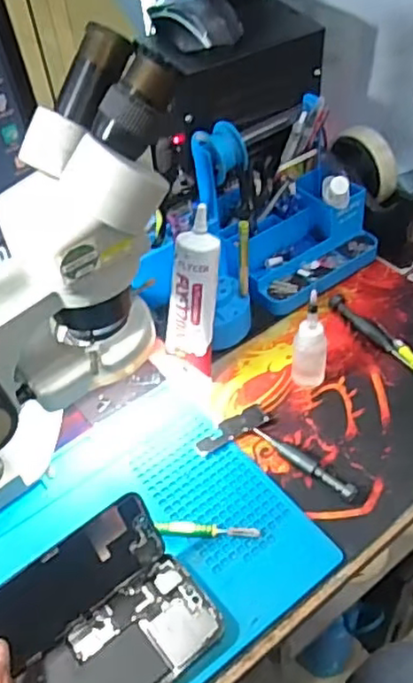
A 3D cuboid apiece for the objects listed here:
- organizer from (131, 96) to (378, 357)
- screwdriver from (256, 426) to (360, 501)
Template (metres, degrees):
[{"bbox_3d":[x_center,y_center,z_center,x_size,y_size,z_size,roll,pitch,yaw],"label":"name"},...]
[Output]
[{"bbox_3d":[0.052,-0.121,0.649,0.264,0.134,0.136,-29,51,-19],"label":"organizer"},{"bbox_3d":[0.083,0.102,0.545,0.014,0.011,0.101,-38,55,-26],"label":"screwdriver"}]

